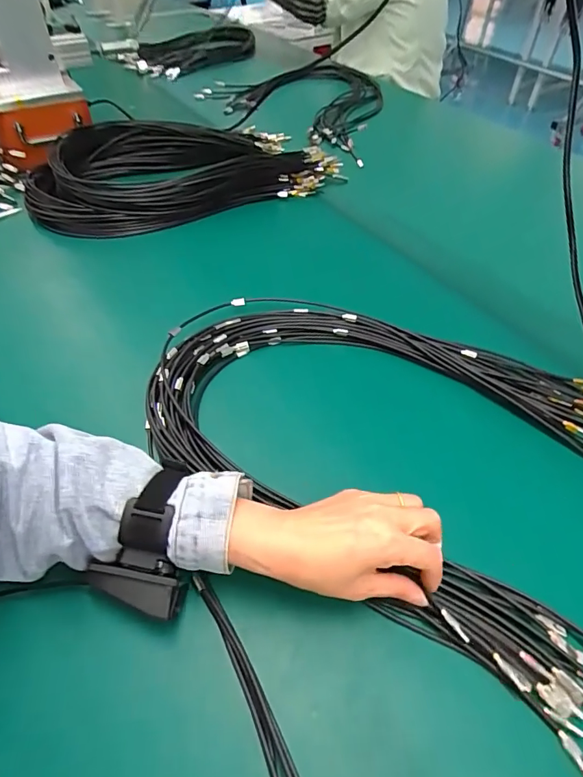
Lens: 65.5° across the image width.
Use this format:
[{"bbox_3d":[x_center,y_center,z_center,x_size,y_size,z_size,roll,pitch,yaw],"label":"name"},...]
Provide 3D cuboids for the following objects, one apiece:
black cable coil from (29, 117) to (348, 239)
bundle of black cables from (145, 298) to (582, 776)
[{"bbox_3d":[-0.182,-0.388,0.793,0.519,0.067,0.266,-19,51,-16],"label":"black cable coil"},{"bbox_3d":[0.101,0.031,0.457,0.515,0.034,0.340,28,54,22],"label":"bundle of black cables"}]

